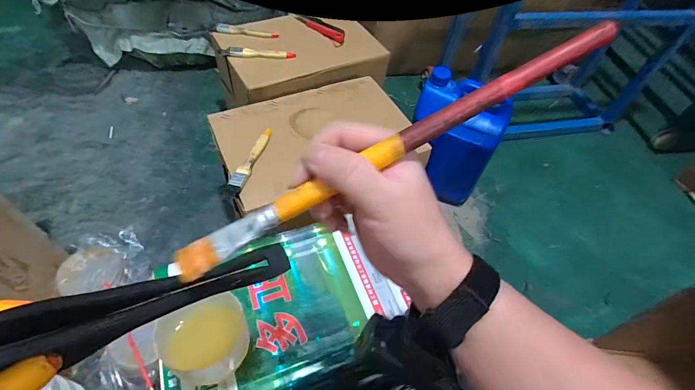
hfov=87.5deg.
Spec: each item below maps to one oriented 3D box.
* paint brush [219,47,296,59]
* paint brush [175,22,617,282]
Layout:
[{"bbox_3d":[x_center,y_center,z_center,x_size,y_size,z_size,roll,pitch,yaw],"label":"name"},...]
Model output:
[{"bbox_3d":[-0.205,-0.315,0.814,0.172,0.017,0.027,5,53,-1],"label":"paint brush"},{"bbox_3d":[0.021,-0.023,0.213,0.278,0.011,0.018,-29,57,5],"label":"paint brush"}]

